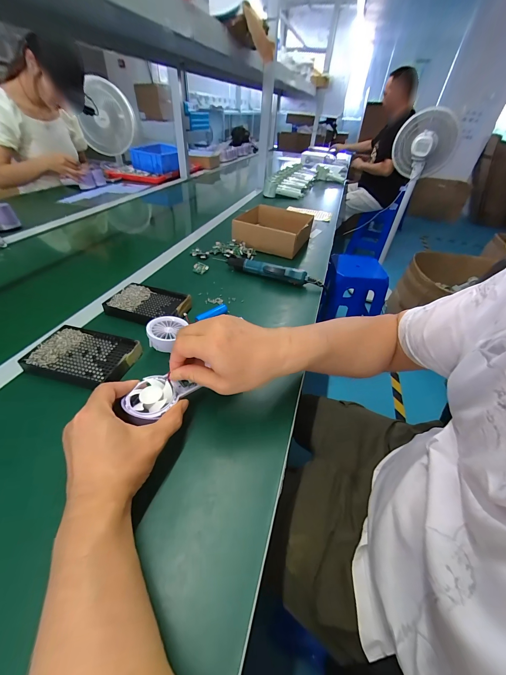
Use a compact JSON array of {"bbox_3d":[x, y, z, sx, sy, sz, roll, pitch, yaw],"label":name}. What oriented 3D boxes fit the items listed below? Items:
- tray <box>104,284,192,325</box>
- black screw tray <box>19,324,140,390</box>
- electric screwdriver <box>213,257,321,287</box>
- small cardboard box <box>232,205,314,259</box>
[{"bbox_3d":[-0.198,-0.063,0.496,0.143,0.028,0.089,14,42,11],"label":"tray"},{"bbox_3d":[-0.254,0.027,0.386,0.139,0.016,0.096,11,42,7],"label":"black screw tray"},{"bbox_3d":[0.028,-0.162,0.622,0.270,0.041,0.038,19,43,16],"label":"electric screwdriver"},{"bbox_3d":[0.067,-0.334,0.786,0.199,0.068,0.215,14,42,11],"label":"small cardboard box"}]

